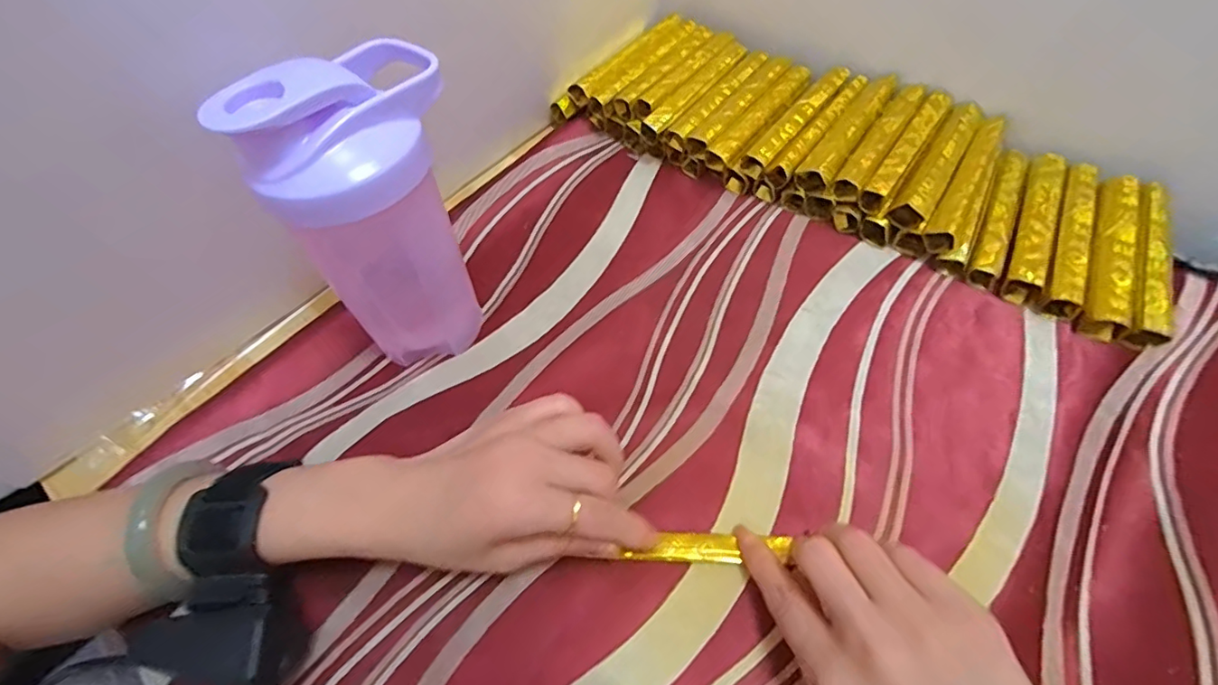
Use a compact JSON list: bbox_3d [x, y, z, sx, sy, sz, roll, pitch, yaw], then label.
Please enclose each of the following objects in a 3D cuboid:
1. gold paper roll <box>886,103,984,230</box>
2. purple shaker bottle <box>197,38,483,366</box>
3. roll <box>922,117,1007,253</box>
[{"bbox_3d":[0.240,-0.131,0.400,0.024,0.017,0.129,30,63,23],"label":"gold paper roll"},{"bbox_3d":[-0.122,-0.068,0.316,0.101,0.181,0.076,-35,59,-18],"label":"purple shaker bottle"},{"bbox_3d":[0.255,-0.114,0.391,0.023,0.020,0.127,29,63,23],"label":"roll"}]

